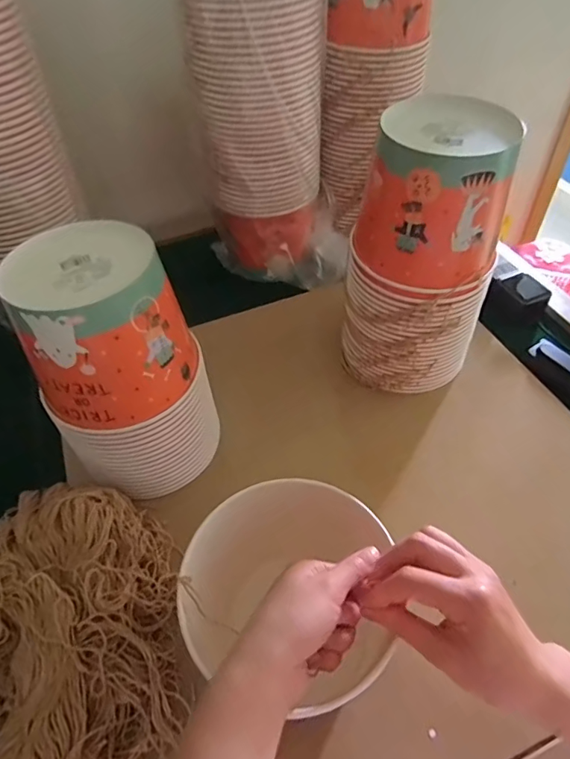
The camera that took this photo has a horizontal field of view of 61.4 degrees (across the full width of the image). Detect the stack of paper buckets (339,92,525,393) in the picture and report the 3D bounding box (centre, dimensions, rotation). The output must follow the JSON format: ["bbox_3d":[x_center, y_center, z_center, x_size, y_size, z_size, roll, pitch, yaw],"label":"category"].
[{"bbox_3d":[0.153,-0.126,0.542,0.155,0.298,0.123,21,53,19],"label":"stack of paper buckets"}]

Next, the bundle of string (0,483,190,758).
[{"bbox_3d":[-0.195,0.232,0.417,0.210,0.071,0.318,-15,50,-10],"label":"bundle of string"}]

